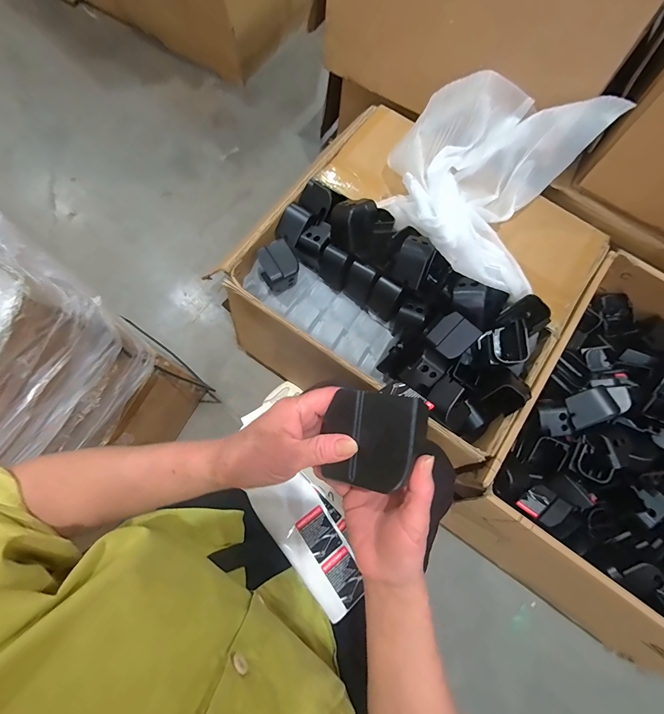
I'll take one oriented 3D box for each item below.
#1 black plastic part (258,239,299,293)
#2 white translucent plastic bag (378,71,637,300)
[{"bbox_3d":[-0.105,-0.179,0.668,0.070,0.075,0.076,-31,78,-9],"label":"black plastic part"},{"bbox_3d":[0.263,-0.319,0.594,0.311,0.129,0.377,27,76,5],"label":"white translucent plastic bag"}]

